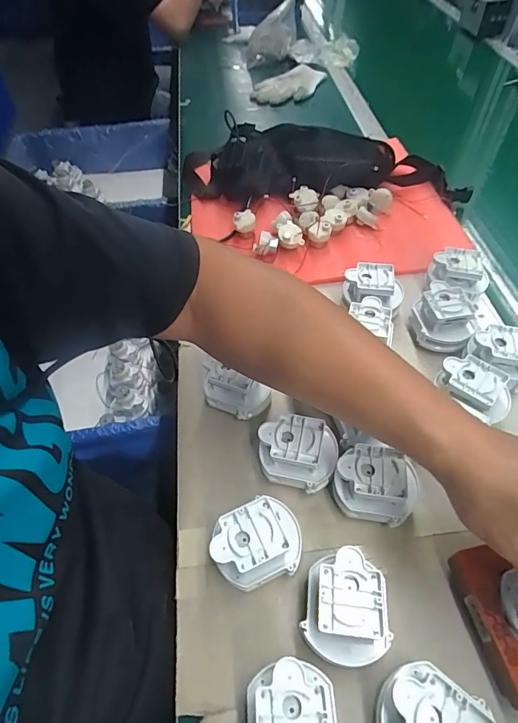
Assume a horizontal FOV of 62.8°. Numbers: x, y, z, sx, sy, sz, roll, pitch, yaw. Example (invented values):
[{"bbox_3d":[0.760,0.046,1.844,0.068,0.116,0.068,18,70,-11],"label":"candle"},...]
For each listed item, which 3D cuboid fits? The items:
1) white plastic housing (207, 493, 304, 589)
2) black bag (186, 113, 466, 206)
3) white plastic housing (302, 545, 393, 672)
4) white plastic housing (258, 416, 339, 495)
[{"bbox_3d":[-0.001,0.147,0.342,0.071,0.051,0.058,-24,54,-17],"label":"white plastic housing"},{"bbox_3d":[0.097,-0.303,0.645,0.433,0.053,0.144,5,52,6],"label":"black bag"},{"bbox_3d":[0.064,0.182,0.313,0.058,0.050,0.068,9,52,9],"label":"white plastic housing"},{"bbox_3d":[0.035,0.086,0.387,0.069,0.052,0.054,5,52,6],"label":"white plastic housing"}]

